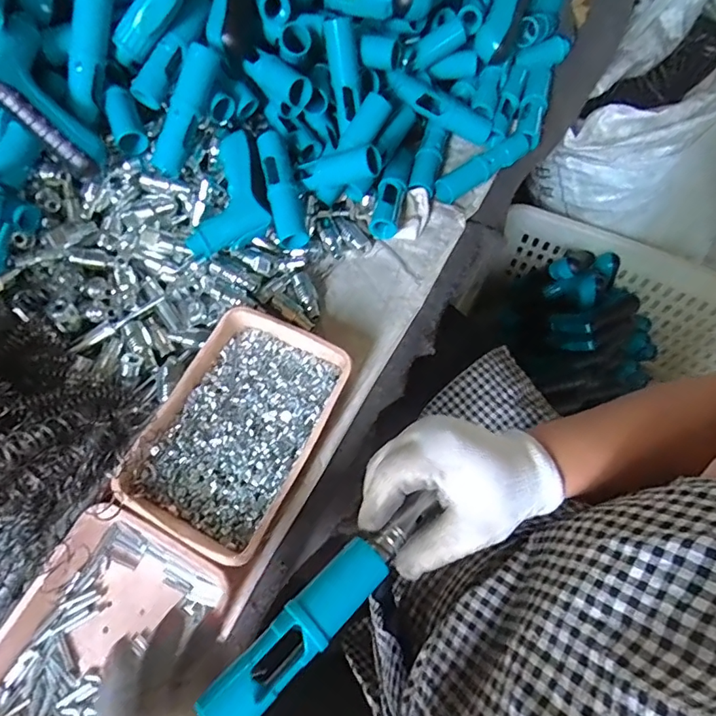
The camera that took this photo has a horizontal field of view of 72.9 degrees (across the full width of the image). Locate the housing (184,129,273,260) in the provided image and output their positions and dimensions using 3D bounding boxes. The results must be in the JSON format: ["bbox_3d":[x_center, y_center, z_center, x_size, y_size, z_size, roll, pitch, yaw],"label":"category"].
[{"bbox_3d":[-0.121,-0.165,0.492,0.074,0.038,0.138,13,83,3],"label":"housing"}]

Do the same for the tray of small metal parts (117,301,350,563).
[{"bbox_3d":[-0.105,0.061,0.434,0.138,0.037,0.203,23,68,10],"label":"tray of small metal parts"}]

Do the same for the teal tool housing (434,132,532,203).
[{"bbox_3d":[0.145,-0.222,0.563,0.123,0.030,0.029,-33,70,-13],"label":"teal tool housing"}]

